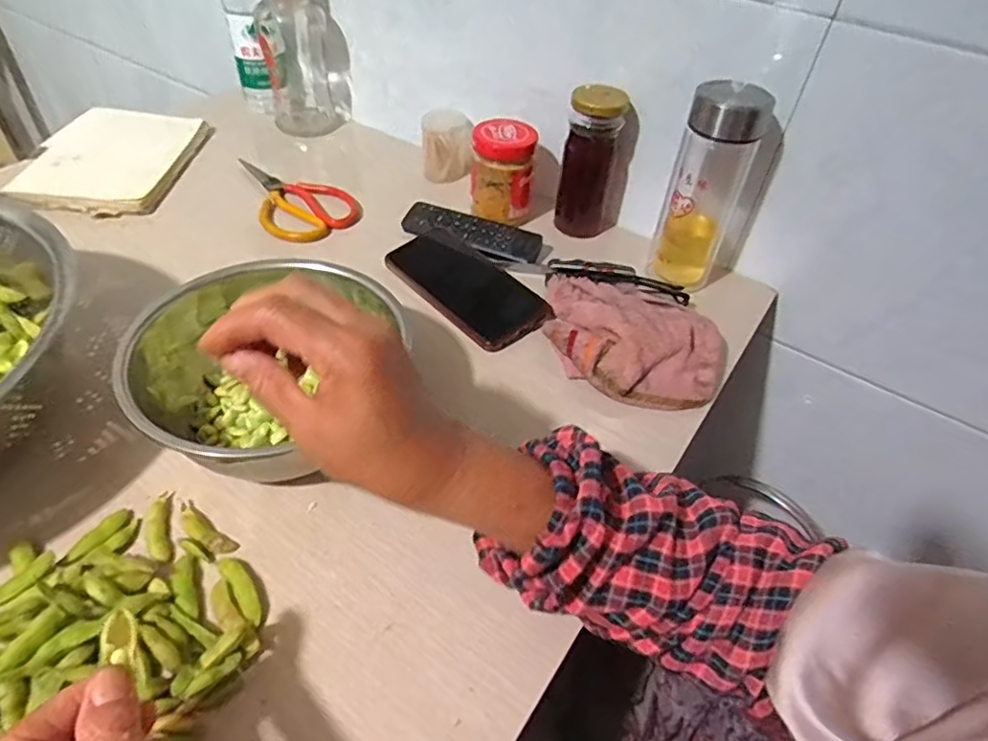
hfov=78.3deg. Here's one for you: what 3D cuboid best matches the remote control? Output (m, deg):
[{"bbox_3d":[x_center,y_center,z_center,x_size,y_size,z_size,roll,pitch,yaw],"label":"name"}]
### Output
[{"bbox_3d":[-0.025,-0.148,0.641,0.152,0.019,0.038,20,49,14],"label":"remote control"}]

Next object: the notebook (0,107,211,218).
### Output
[{"bbox_3d":[-0.443,-0.245,0.702,0.161,0.016,0.216,1,47,-3],"label":"notebook"}]

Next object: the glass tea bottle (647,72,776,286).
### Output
[{"bbox_3d":[0.200,-0.170,0.572,0.062,0.185,0.061,25,49,18],"label":"glass tea bottle"}]

